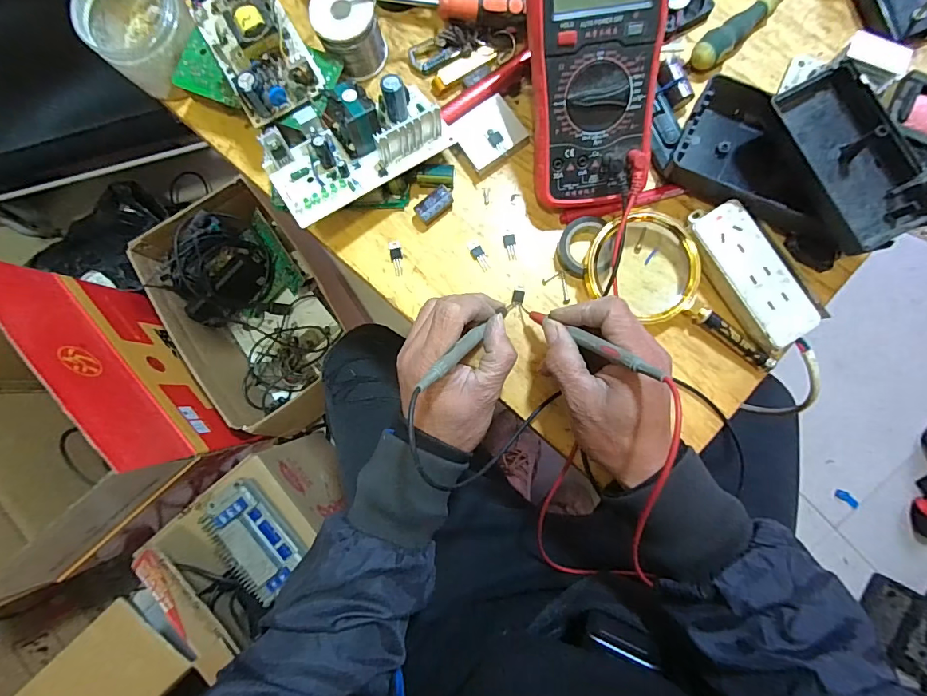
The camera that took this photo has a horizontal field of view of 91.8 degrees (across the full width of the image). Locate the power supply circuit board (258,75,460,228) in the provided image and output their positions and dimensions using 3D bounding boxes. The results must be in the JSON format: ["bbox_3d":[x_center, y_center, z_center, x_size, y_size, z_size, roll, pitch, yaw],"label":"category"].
[{"bbox_3d":[-0.086,-0.163,0.360,0.144,0.046,0.068,-33,84,0],"label":"power supply circuit board"}]

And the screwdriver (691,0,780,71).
[{"bbox_3d":[0.254,-0.292,0.382,0.152,0.020,0.023,-42,85,-1],"label":"screwdriver"}]

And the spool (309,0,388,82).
[{"bbox_3d":[-0.097,-0.272,0.386,0.050,0.057,0.046,0,85,3],"label":"spool"}]

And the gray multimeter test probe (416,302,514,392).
[{"bbox_3d":[0.010,-0.009,0.332,0.009,0.137,0.012,42,128,5],"label":"gray multimeter test probe"}]

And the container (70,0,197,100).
[{"bbox_3d":[-0.282,-0.280,0.388,0.085,0.057,0.081,0,85,3],"label":"container"}]

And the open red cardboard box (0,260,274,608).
[{"bbox_3d":[-0.624,0.115,0.689,0.317,0.279,0.381,-41,85,-1],"label":"open red cardboard box"}]

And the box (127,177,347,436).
[{"bbox_3d":[-0.382,-0.064,0.861,0.248,0.173,0.424,-36,84,0],"label":"box"}]

